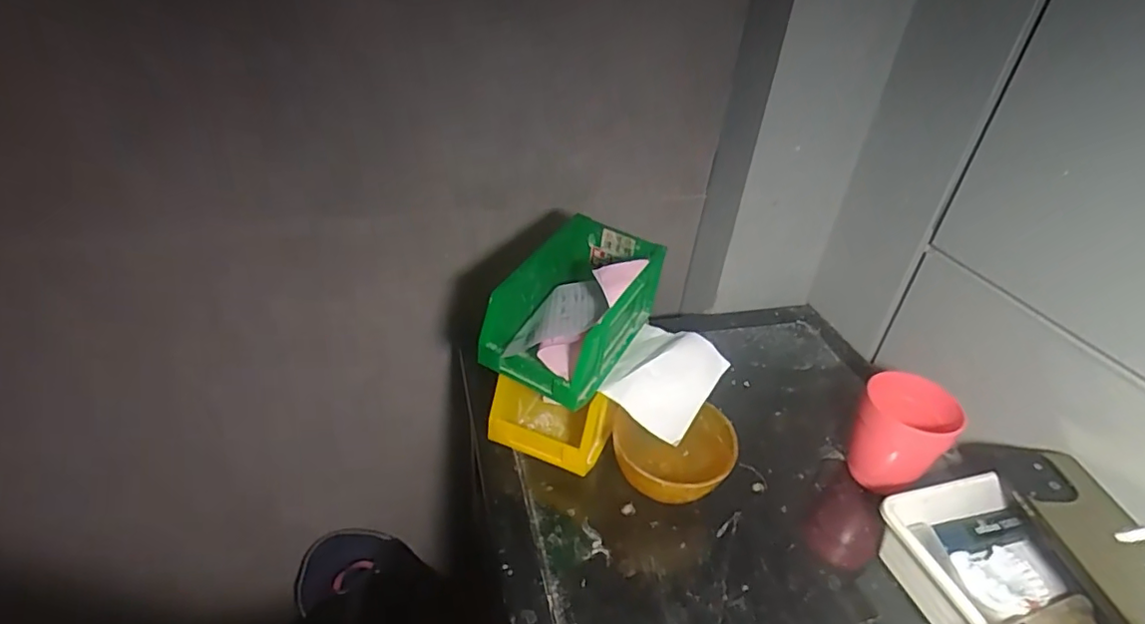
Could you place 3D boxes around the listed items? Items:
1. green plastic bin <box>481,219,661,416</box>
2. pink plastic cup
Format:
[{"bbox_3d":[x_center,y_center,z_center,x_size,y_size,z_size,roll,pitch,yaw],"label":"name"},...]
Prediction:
[{"bbox_3d":[0.005,-0.006,0.529,0.106,0.102,0.165,23,40,25],"label":"green plastic bin"},{"bbox_3d":[0.309,0.121,0.551,0.077,0.097,0.082,2,35,-2],"label":"pink plastic cup"}]

